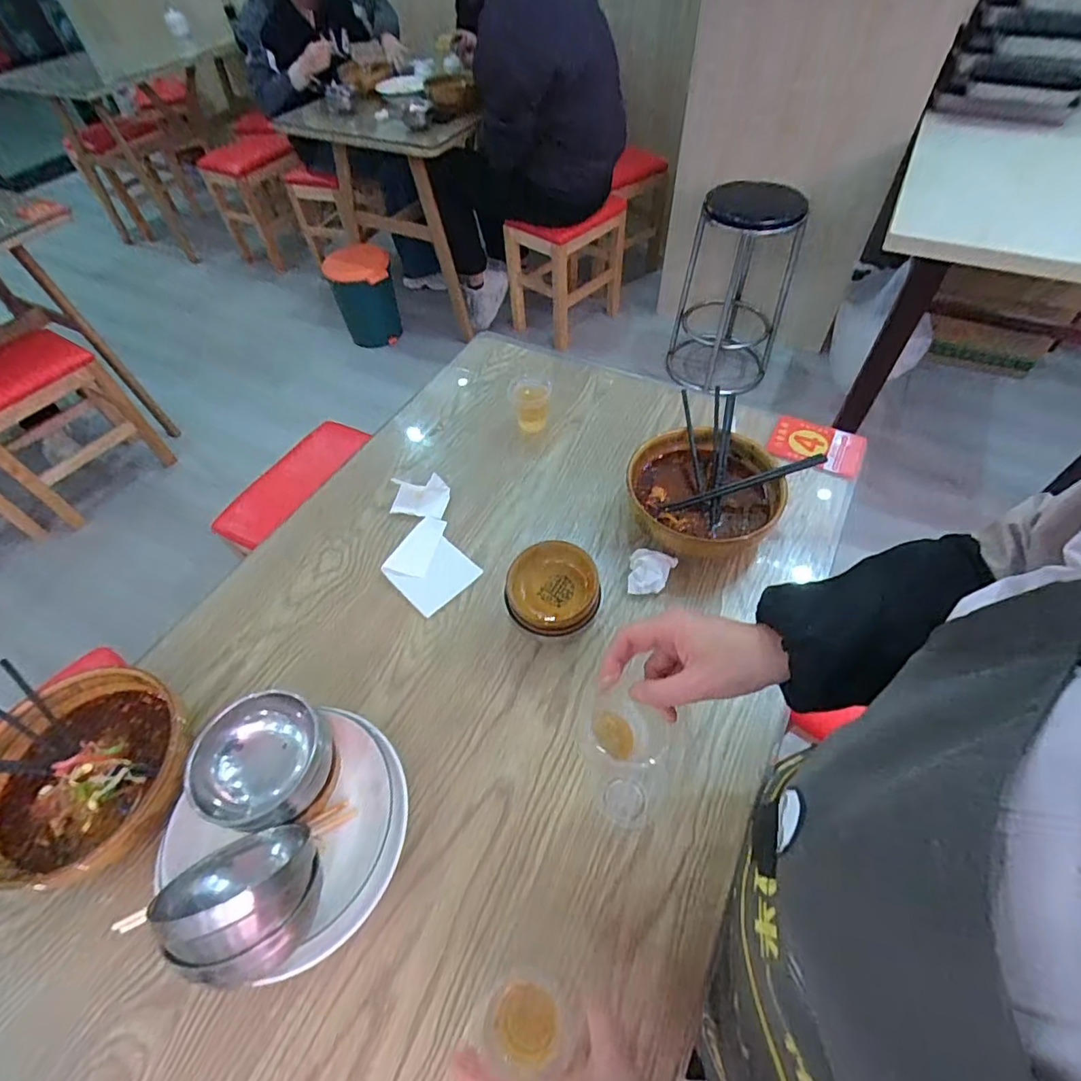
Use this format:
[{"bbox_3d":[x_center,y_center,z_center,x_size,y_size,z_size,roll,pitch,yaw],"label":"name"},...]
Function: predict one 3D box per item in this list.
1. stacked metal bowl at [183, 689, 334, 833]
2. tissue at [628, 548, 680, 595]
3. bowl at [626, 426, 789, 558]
[{"bbox_3d":[-0.245,0.203,0.491,0.099,0.083,0.112,27,59,22],"label":"stacked metal bowl"},{"bbox_3d":[0.141,0.040,0.678,0.057,0.030,0.056,8,54,9],"label":"tissue"},{"bbox_3d":[0.218,-0.059,0.728,0.194,0.074,0.198,-2,53,2],"label":"bowl"}]

